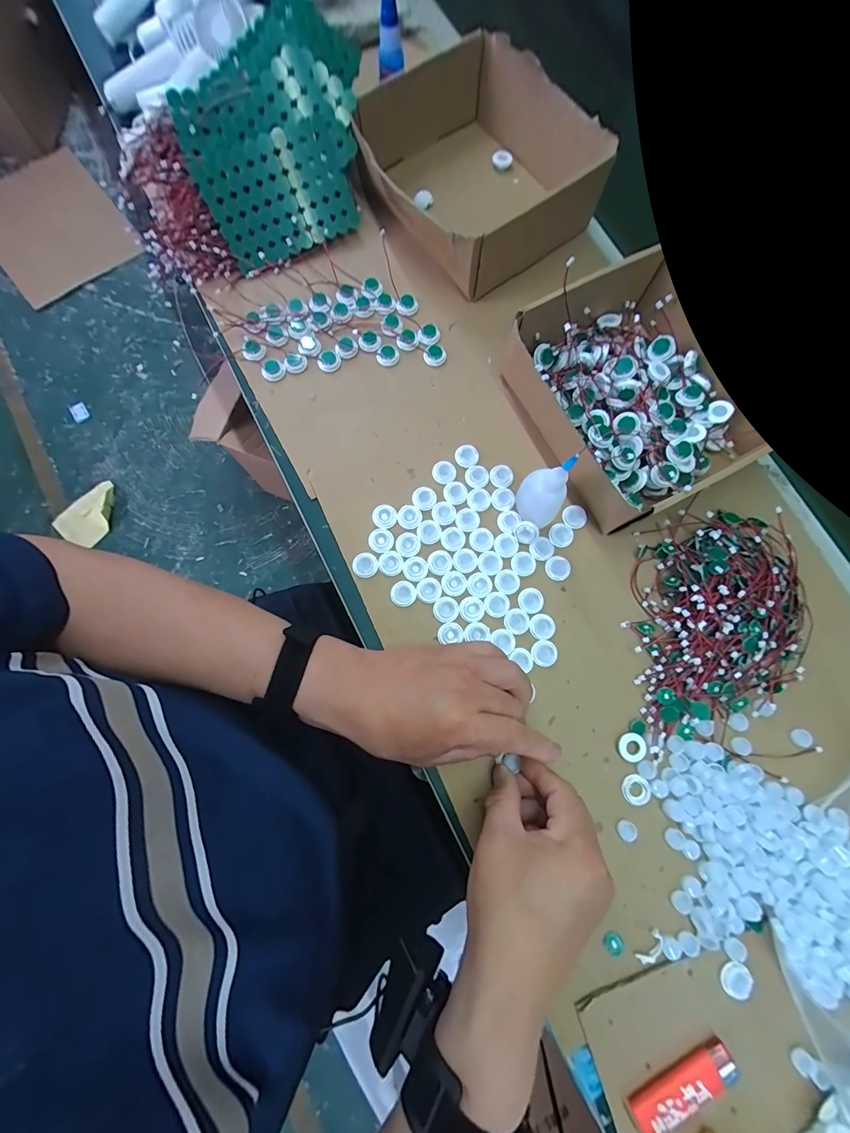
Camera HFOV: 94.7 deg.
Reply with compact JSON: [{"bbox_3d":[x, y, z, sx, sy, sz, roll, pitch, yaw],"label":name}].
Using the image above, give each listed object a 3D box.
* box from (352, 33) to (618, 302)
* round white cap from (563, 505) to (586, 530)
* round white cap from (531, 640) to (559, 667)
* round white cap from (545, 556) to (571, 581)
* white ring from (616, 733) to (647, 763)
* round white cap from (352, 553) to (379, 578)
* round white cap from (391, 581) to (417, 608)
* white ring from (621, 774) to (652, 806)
[{"bbox_3d":[0.051,-0.416,0.415,0.190,0.068,0.211,-38,81,-7],"label":"box"},{"bbox_3d":[0.144,-0.048,0.374,0.025,0.004,0.023,0,78,0],"label":"round white cap"},{"bbox_3d":[0.106,0.077,0.347,0.023,0.004,0.022,0,78,0],"label":"round white cap"},{"bbox_3d":[0.124,0.002,0.363,0.023,0.004,0.022,0,78,0],"label":"round white cap"},{"bbox_3d":[0.175,0.153,0.332,0.023,0.007,0.023,0,78,0],"label":"white ring"},{"bbox_3d":[-0.055,-0.001,0.358,0.023,0.004,0.022,0,78,0],"label":"round white cap"},{"bbox_3d":[-0.019,0.025,0.354,0.023,0.004,0.022,0,78,0],"label":"round white cap"},{"bbox_3d":[0.177,0.187,0.327,0.022,0.004,0.022,0,78,0],"label":"white ring"}]

